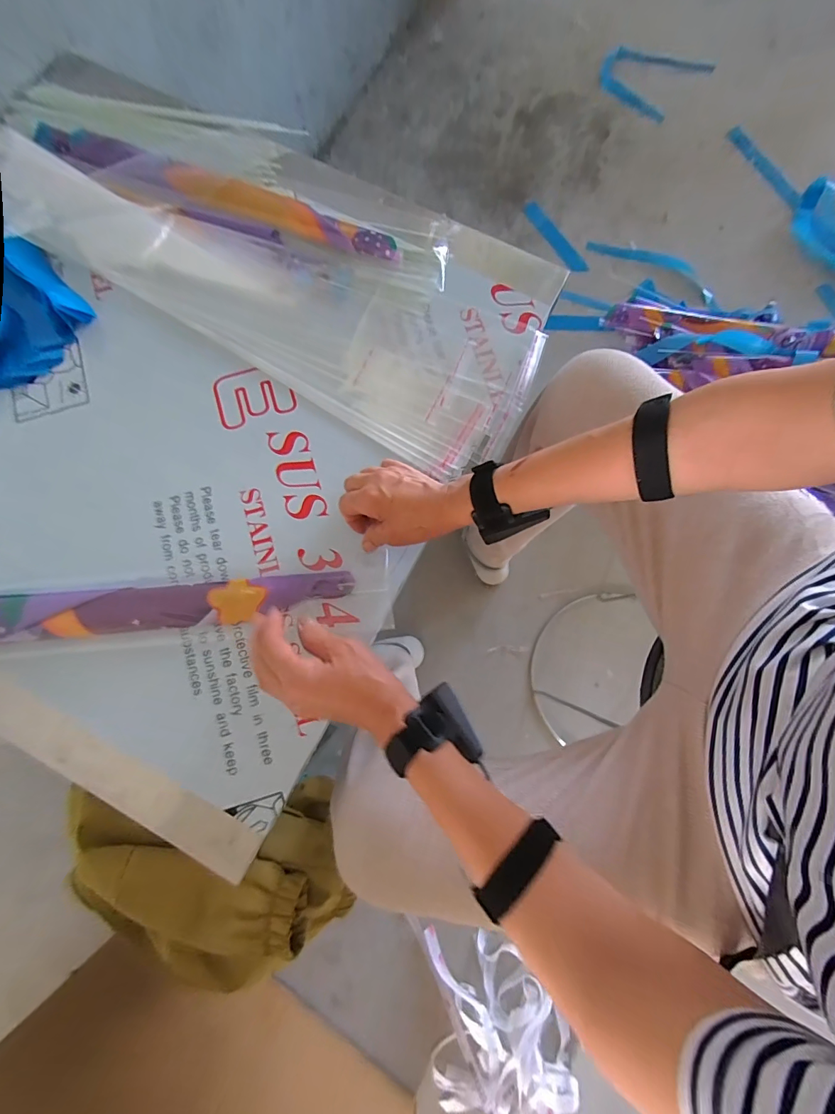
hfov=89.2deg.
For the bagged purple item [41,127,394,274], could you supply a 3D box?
[{"bbox_3d":[-0.261,-0.449,0.536,0.492,0.017,0.098,21,80,5],"label":"bagged purple item"}]

